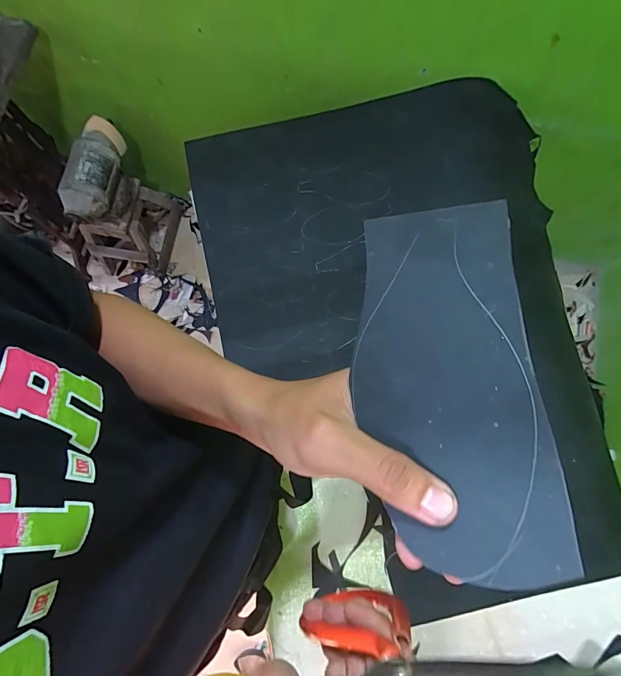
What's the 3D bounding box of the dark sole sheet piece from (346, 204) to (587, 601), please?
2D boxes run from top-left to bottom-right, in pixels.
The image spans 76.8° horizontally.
[{"bbox_3d":[0.062,0.011,0.189,0.080,0.007,0.179,-7,65,21],"label":"dark sole sheet piece"}]

